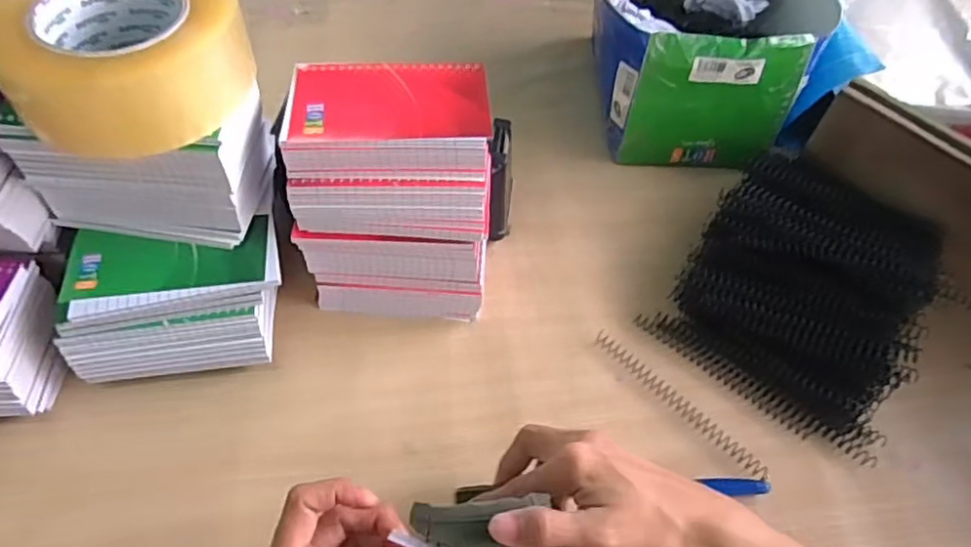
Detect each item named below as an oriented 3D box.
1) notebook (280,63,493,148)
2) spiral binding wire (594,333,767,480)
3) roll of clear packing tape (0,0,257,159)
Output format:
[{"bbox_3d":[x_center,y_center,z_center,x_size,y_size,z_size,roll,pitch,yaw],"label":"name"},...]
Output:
[{"bbox_3d":[-0.064,-0.113,0.416,0.130,0.009,0.076,-2,54,-6],"label":"notebook"},{"bbox_3d":[0.142,0.096,0.470,0.013,0.006,0.151,-37,64,-26],"label":"spiral binding wire"},{"bbox_3d":[-0.206,-0.127,0.359,0.125,0.060,0.118,-38,65,-27],"label":"roll of clear packing tape"}]

